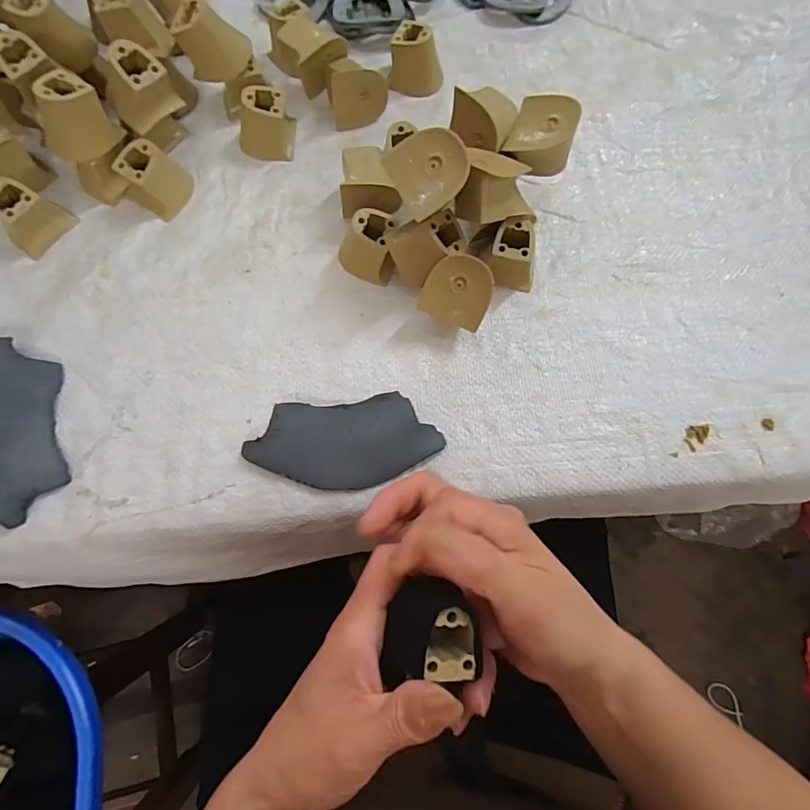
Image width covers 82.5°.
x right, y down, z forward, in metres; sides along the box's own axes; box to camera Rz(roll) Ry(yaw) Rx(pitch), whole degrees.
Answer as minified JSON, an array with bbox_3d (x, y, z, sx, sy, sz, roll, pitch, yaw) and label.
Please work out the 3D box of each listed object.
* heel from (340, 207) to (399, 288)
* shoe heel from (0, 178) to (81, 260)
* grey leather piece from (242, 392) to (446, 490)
[{"bbox_3d":[-0.028,-0.114,0.335,0.040,0.037,0.037,6,74,0],"label":"heel"},{"bbox_3d":[-0.273,-0.138,0.333,0.029,0.036,0.043,36,76,8],"label":"shoe heel"},{"bbox_3d":[-0.040,0.024,0.307,0.124,0.009,0.060,-6,71,-1],"label":"grey leather piece"}]

